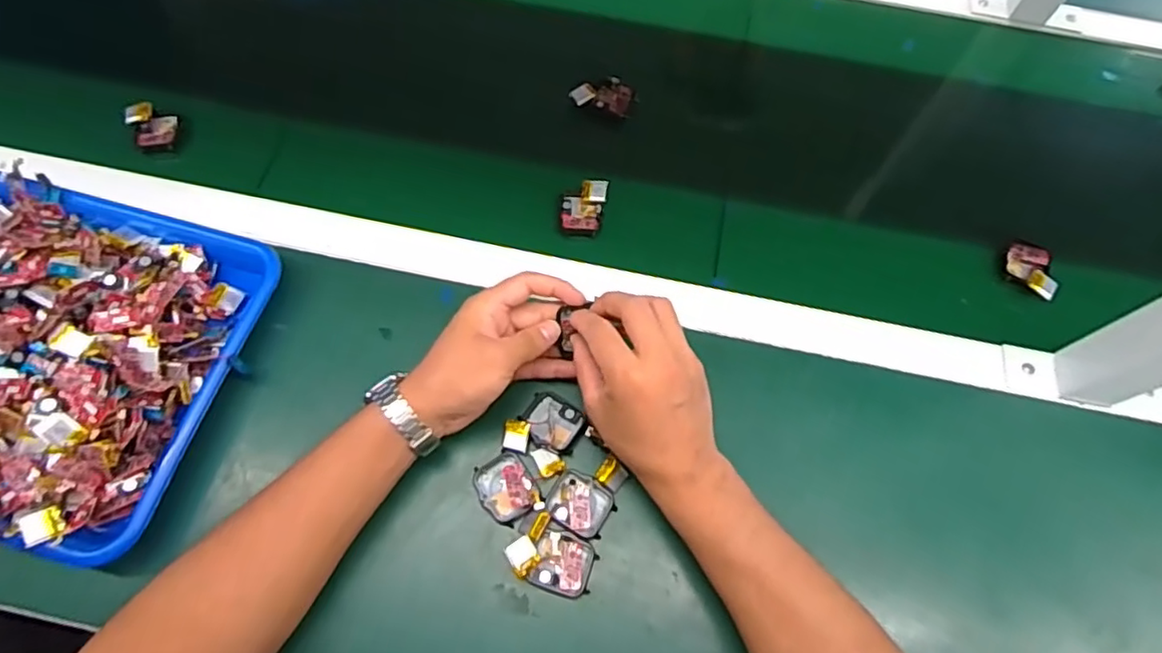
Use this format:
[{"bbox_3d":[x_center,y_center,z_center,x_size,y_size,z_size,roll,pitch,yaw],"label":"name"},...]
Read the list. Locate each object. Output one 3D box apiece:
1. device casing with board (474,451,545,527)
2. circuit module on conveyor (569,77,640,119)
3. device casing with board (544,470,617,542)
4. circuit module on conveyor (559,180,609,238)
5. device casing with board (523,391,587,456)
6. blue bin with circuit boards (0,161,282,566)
[{"bbox_3d":[-0.054,0.117,0.445,0.036,0.011,0.049,-31,71,-15],"label":"device casing with board"},{"bbox_3d":[0.024,-0.223,0.604,0.063,0.015,0.033,11,66,2],"label":"circuit module on conveyor"},{"bbox_3d":[-0.001,0.127,0.445,0.045,0.014,0.040,28,68,10],"label":"device casing with board"},{"bbox_3d":[0.002,-0.106,0.549,0.036,0.014,0.055,16,66,4],"label":"circuit module on conveyor"},{"bbox_3d":[-0.021,0.073,0.469,0.046,0.012,0.038,31,68,11],"label":"device casing with board"},{"bbox_3d":[-0.428,0.000,0.450,0.336,0.067,0.255,15,66,4],"label":"blue bin with circuit boards"}]

